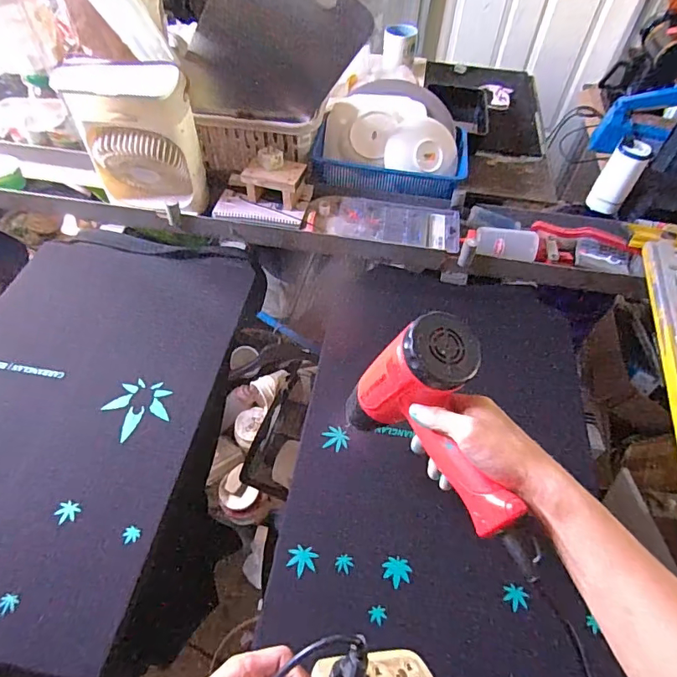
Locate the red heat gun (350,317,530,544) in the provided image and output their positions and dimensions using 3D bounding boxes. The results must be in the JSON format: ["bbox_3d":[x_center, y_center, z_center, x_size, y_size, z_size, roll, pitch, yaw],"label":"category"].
[{"bbox_3d":[0.098,0.076,0.440,0.079,0.158,0.198,-32,60,-21],"label":"red heat gun"}]

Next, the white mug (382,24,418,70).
[{"bbox_3d":[0.173,-0.812,1.300,0.097,0.094,0.099,10,54,4],"label":"white mug"}]

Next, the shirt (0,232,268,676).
[{"bbox_3d":[-0.392,0.065,0.689,0.461,0.042,0.662,4,54,3],"label":"shirt"}]

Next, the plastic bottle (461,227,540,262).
[{"bbox_3d":[0.309,-0.176,0.886,0.144,0.047,0.058,14,53,5],"label":"plastic bottle"}]

